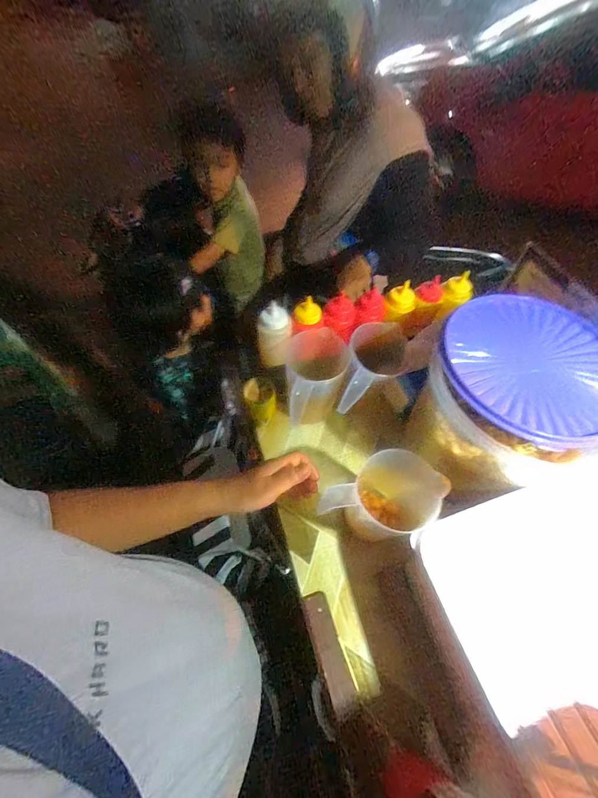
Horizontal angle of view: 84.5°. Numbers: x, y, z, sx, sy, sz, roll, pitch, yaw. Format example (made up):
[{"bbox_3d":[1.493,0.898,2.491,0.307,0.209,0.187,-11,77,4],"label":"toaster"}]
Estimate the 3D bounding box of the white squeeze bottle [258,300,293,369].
[{"bbox_3d":[-0.044,-0.109,0.589,0.061,0.110,0.050,-1,57,-3],"label":"white squeeze bottle"}]

